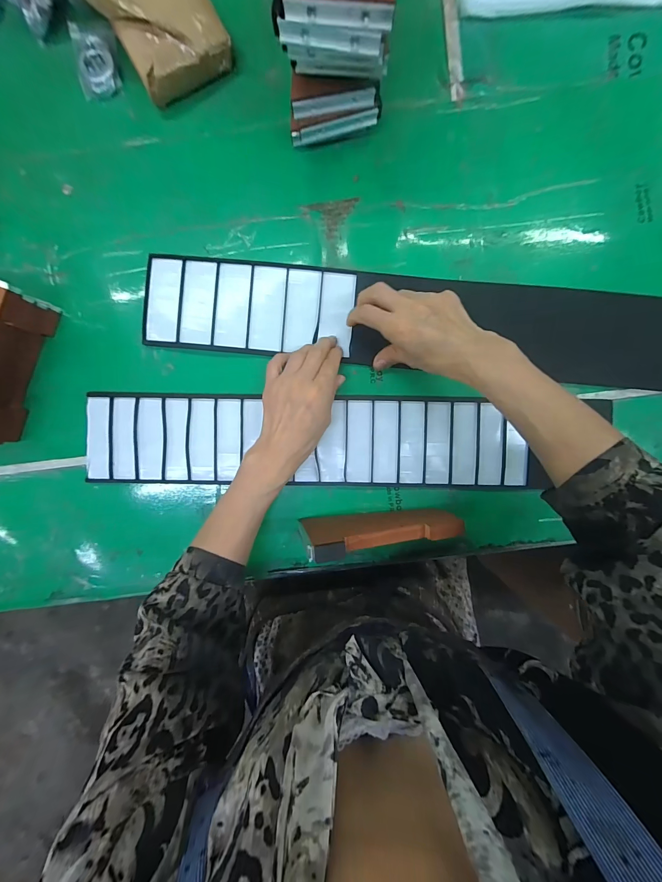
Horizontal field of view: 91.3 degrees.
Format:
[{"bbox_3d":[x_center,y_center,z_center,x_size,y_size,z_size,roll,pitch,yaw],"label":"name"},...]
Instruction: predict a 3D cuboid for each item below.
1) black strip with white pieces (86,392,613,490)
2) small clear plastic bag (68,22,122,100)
[{"bbox_3d":[-0.018,0.000,0.353,0.487,0.008,0.097,1,92,1],"label":"black strip with white pieces"},{"bbox_3d":[-0.246,-0.407,0.342,0.046,0.009,0.081,-13,92,1],"label":"small clear plastic bag"}]

